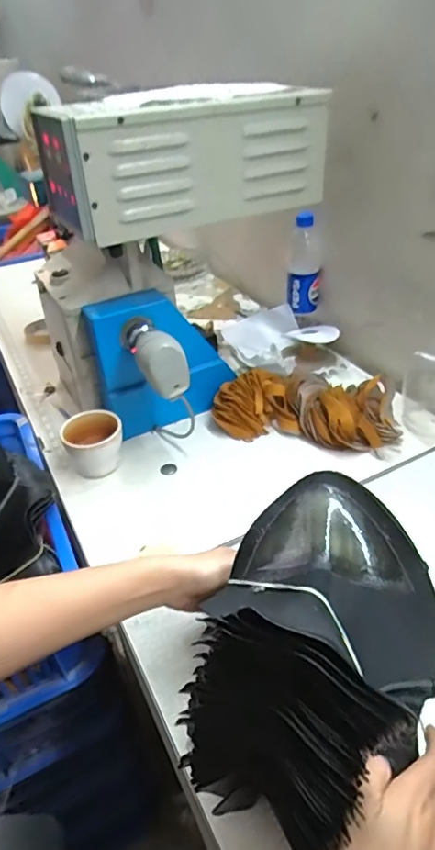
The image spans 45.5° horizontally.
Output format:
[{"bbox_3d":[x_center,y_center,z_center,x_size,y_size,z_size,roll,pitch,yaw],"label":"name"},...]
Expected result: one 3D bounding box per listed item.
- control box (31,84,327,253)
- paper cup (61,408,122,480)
[{"bbox_3d":[-0.041,-0.345,0.670,0.341,0.145,0.164,-22,40,-20],"label":"control box"},{"bbox_3d":[-0.168,0.029,0.716,0.079,0.068,0.077,-17,39,-15],"label":"paper cup"}]

